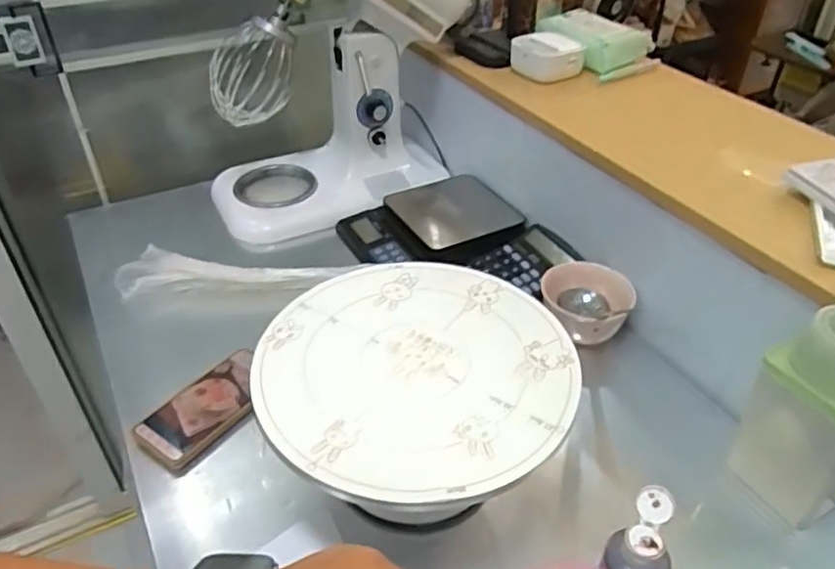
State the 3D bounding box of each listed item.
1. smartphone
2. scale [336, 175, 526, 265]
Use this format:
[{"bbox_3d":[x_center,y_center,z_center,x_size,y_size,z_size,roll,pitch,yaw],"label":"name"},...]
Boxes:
[{"bbox_3d":[-0.232,0.136,0.719,0.090,0.013,0.149,31,50,29],"label":"smartphone"},{"bbox_3d":[0.024,-0.091,0.987,0.239,0.043,0.186,-19,42,-23],"label":"scale"}]

